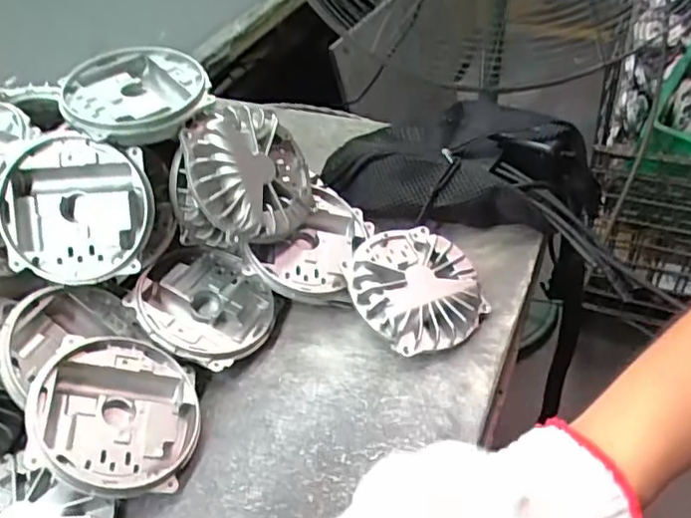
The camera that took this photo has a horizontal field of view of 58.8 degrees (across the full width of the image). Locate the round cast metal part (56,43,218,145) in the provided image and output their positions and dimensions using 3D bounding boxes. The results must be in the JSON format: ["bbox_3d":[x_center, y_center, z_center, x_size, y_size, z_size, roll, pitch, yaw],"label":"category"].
[{"bbox_3d":[-0.161,-0.127,0.471,0.103,0.028,0.111,-3,43,3],"label":"round cast metal part"}]

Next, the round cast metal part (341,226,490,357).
[{"bbox_3d":[0.056,0.023,0.494,0.105,0.028,0.105,7,51,-8],"label":"round cast metal part"}]

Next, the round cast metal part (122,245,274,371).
[{"bbox_3d":[-0.113,0.040,0.494,0.103,0.029,0.103,17,43,-17],"label":"round cast metal part"}]

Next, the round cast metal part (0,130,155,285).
[{"bbox_3d":[-0.200,-0.038,0.459,0.107,0.106,0.025,-5,3,-4],"label":"round cast metal part"}]

